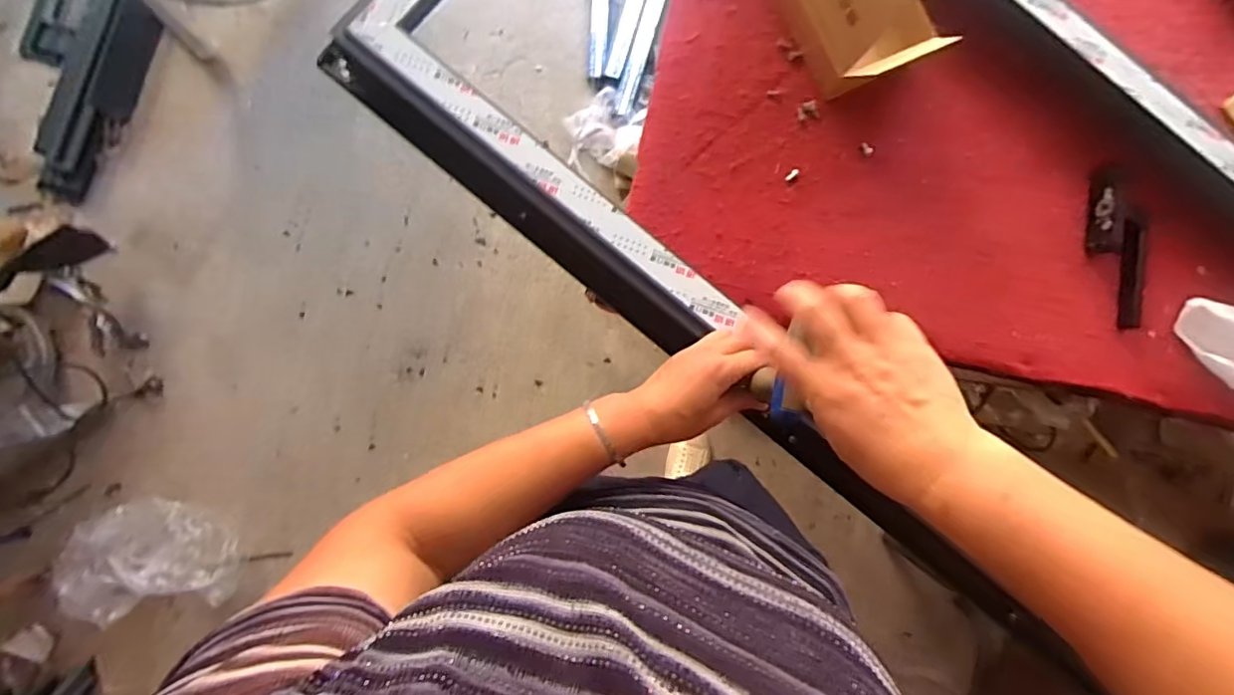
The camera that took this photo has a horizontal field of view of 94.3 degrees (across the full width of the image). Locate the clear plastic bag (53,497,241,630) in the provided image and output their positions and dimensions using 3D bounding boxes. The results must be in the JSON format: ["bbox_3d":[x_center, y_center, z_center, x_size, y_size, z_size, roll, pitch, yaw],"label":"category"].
[{"bbox_3d":[-1.088,0.478,1.297,0.409,0.100,0.249,-9,85,10],"label":"clear plastic bag"}]

